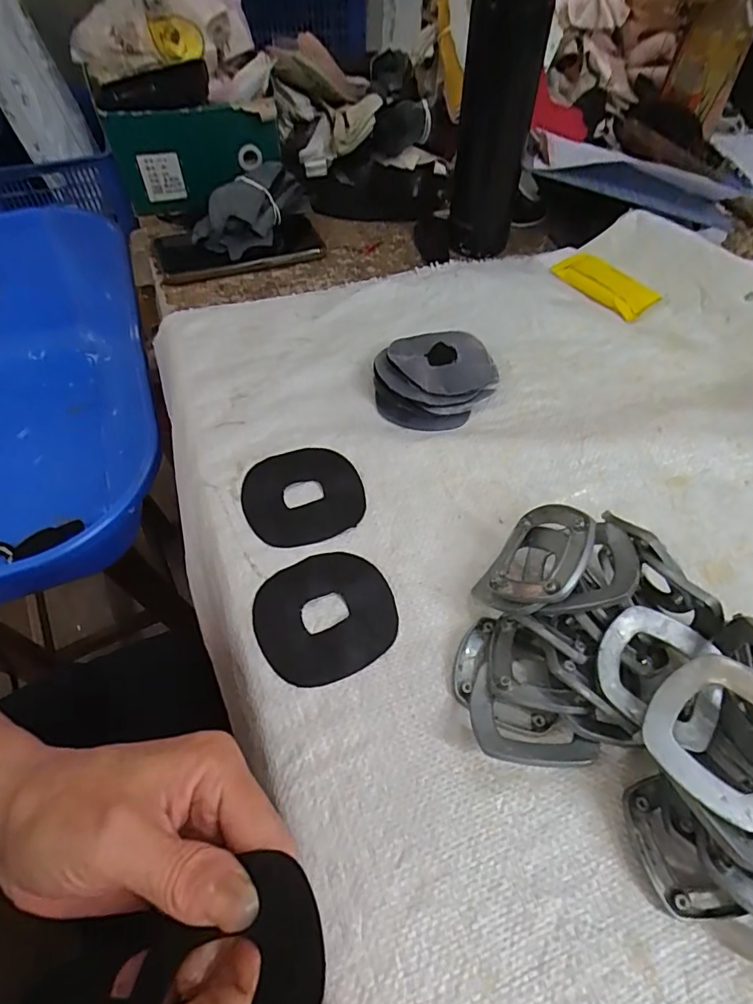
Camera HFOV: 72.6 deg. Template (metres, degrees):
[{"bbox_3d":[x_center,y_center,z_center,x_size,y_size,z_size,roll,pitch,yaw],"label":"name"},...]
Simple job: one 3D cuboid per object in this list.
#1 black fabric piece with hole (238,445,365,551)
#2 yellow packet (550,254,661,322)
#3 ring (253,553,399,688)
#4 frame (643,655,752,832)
[{"bbox_3d":[-0.050,-0.005,0.354,0.080,0.004,0.076,-12,56,-10],"label":"black fabric piece with hole"},{"bbox_3d":[0.220,-0.215,0.500,0.043,0.014,0.099,-33,62,-22],"label":"yellow packet"},{"bbox_3d":[-0.030,0.066,0.306,0.080,0.004,0.074,-25,59,-18],"label":"ring"},{"bbox_3d":[0.152,0.101,0.218,0.060,0.007,0.058,38,90,22],"label":"frame"}]

